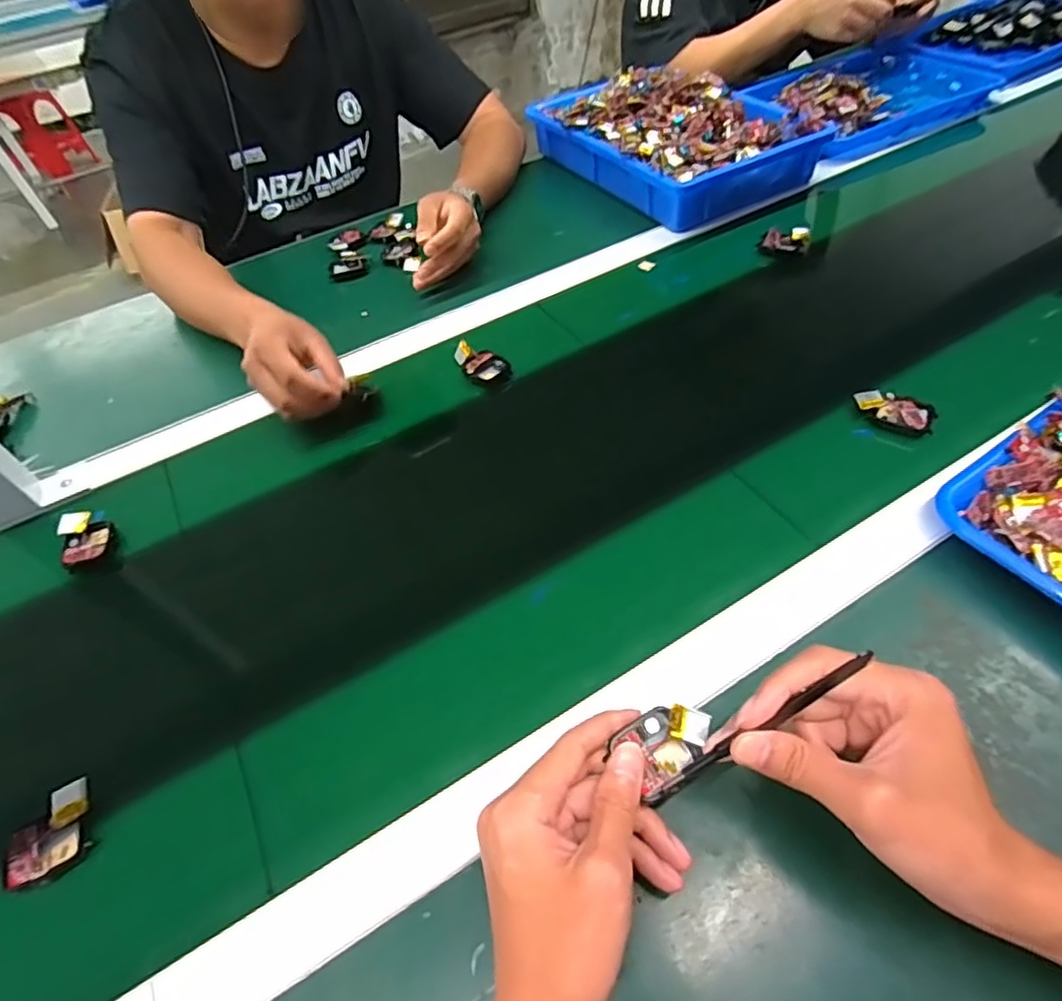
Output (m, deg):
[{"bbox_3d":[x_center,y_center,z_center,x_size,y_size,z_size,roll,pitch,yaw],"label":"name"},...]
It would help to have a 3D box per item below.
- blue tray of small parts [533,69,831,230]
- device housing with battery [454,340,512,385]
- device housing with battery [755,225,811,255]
[{"bbox_3d":[0.182,-0.497,0.814,0.238,0.091,0.346,-27,52,-16],"label":"blue tray of small parts"},{"bbox_3d":[-0.051,-0.138,0.591,0.036,0.014,0.059,-35,55,-22],"label":"device housing with battery"},{"bbox_3d":[0.289,-0.296,0.682,0.058,0.017,0.039,3,50,8],"label":"device housing with battery"}]

